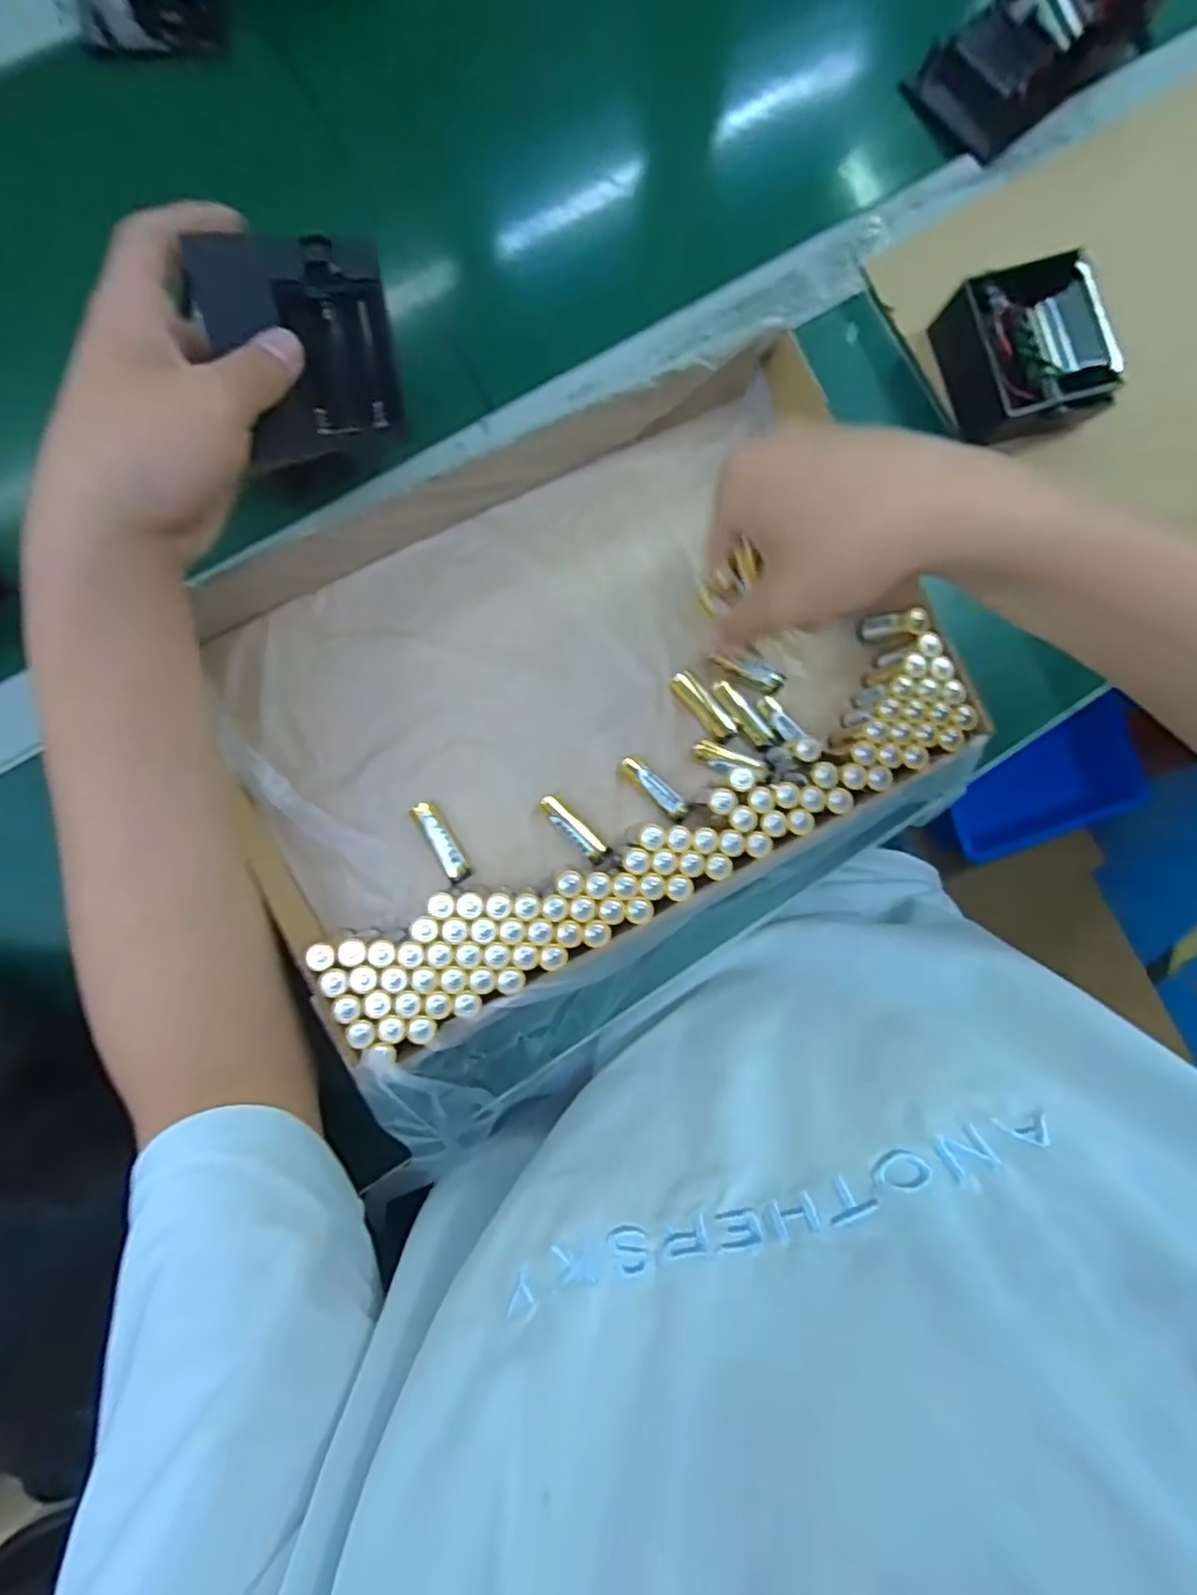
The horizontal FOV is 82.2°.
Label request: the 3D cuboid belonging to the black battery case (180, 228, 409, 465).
[{"bbox_3d":[-0.133,-0.203,0.319,0.079,0.090,0.022,-23,53,-19],"label":"black battery case"}]

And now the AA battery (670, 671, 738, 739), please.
[{"bbox_3d":[0.060,-0.052,0.394,0.013,0.015,0.048,-37,91,-6],"label":"AA battery"}]

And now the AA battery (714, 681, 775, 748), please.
[{"bbox_3d":[0.083,-0.048,0.395,0.014,0.014,0.050,-39,92,-7],"label":"AA battery"}]

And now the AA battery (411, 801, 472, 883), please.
[{"bbox_3d":[-0.087,0.024,0.381,0.013,0.013,0.049,-29,91,-8],"label":"AA battery"}]

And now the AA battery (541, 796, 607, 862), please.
[{"bbox_3d":[-0.015,0.018,0.383,0.011,0.011,0.047,-44,106,-6],"label":"AA battery"}]

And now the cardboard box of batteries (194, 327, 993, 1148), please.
[{"bbox_3d":[-0.001,-0.047,0.376,0.384,0.060,0.316,-30,90,-6],"label":"cardboard box of batteries"}]

